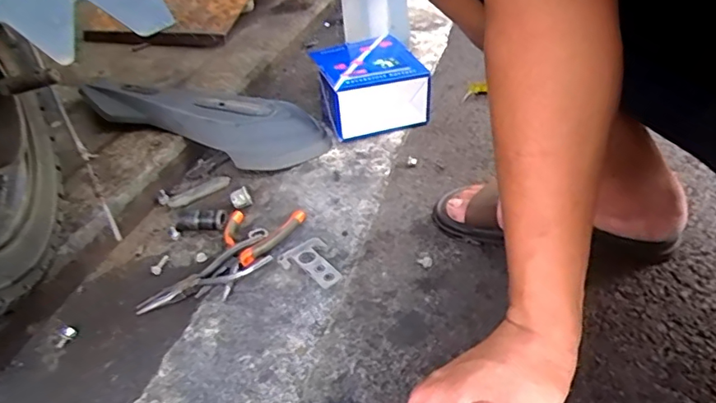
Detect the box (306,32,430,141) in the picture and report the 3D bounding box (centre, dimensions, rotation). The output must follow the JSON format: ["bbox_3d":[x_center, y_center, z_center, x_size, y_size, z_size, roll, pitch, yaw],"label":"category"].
[{"bbox_3d":[0.018,-0.196,0.894,0.165,0.102,0.191,-13,36,-6],"label":"box"}]

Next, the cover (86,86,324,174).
[{"bbox_3d":[-0.257,-0.142,0.854,0.421,0.047,0.152,15,40,10],"label":"cover"}]

